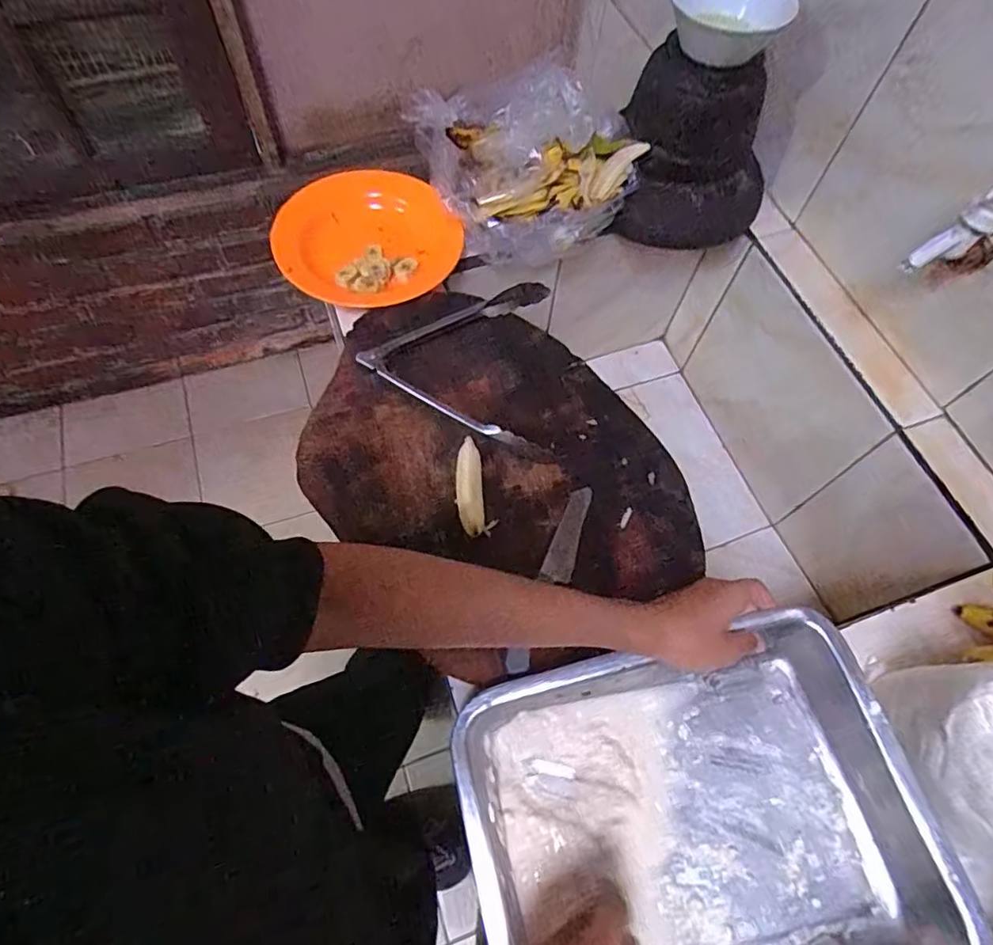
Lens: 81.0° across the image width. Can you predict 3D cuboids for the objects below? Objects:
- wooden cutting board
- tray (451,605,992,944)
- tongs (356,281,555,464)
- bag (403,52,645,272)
[{"bbox_3d":[-0.009,-0.018,0.547,0.296,0.032,0.381,-32,67,-18],"label":"wooden cutting board"},{"bbox_3d":[0.140,0.247,0.404,0.306,0.072,0.240,-11,62,-8],"label":"tray"},{"bbox_3d":[-0.039,-0.113,0.583,0.185,0.022,0.201,2,61,-1],"label":"tongs"},{"bbox_3d":[0.038,-0.366,0.680,0.219,0.102,0.196,-25,65,-15],"label":"bag"}]

